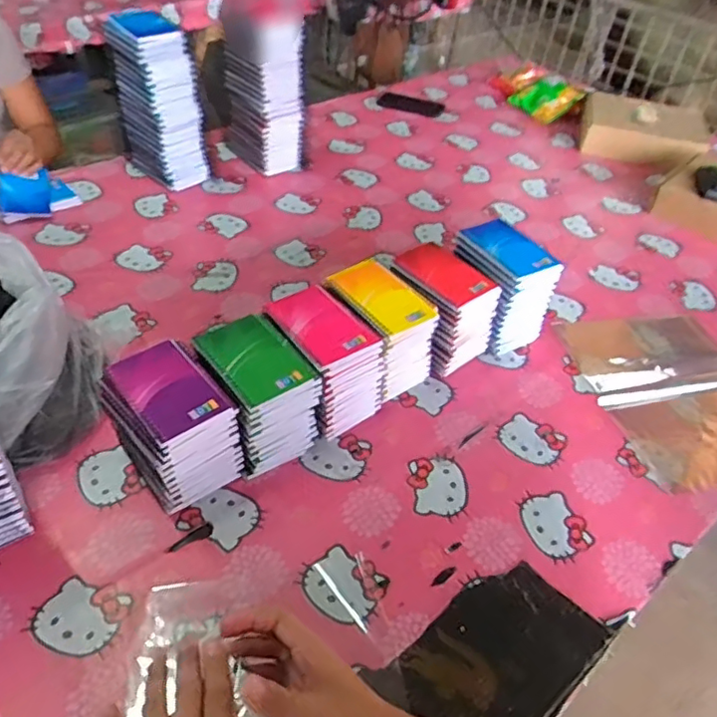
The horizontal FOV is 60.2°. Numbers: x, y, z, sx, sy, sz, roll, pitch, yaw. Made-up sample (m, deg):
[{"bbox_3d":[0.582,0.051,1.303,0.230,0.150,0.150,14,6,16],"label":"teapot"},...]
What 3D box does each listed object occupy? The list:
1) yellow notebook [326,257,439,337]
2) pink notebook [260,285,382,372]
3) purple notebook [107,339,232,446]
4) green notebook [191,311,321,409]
[{"bbox_3d":[0.027,-0.083,0.790,0.091,0.016,0.128,-26,52,-28],"label":"yellow notebook"},{"bbox_3d":[-0.048,-0.043,0.740,0.091,0.011,0.124,-28,53,-30],"label":"pink notebook"},{"bbox_3d":[-0.200,0.029,0.650,0.082,0.008,0.124,-28,53,-30],"label":"purple notebook"},{"bbox_3d":[-0.115,-0.003,0.693,0.093,0.010,0.122,-27,52,-29],"label":"green notebook"}]

